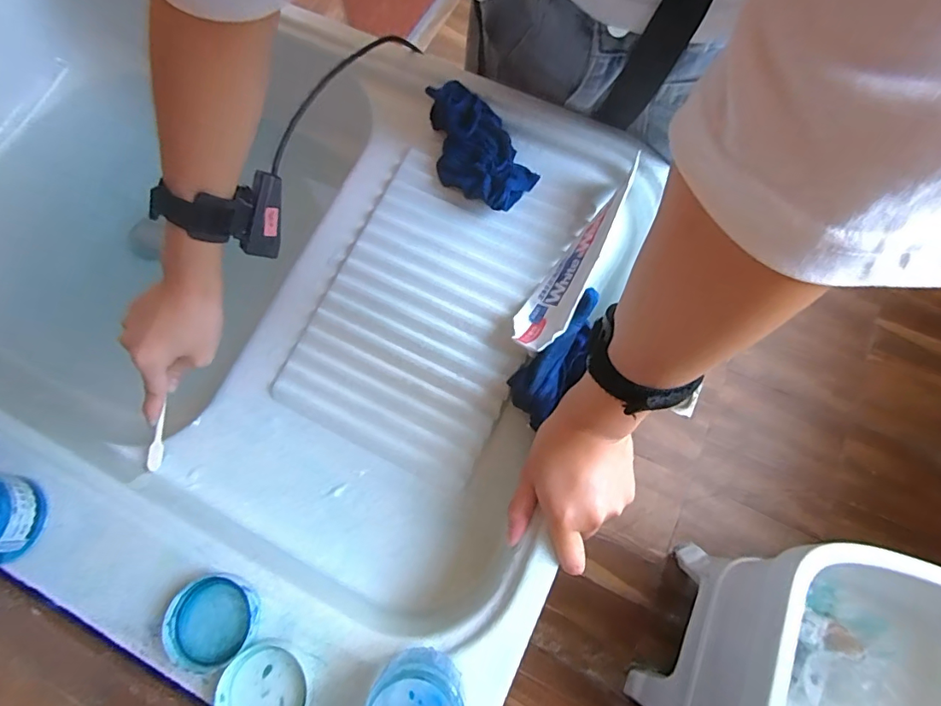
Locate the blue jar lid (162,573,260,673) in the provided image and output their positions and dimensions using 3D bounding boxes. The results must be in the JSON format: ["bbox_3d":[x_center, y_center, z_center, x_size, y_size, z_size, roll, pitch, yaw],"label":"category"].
[{"bbox_3d":[-0.171,0.176,0.314,0.055,0.011,0.054,7,72,4],"label":"blue jar lid"}]

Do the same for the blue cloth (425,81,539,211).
[{"bbox_3d":[0.008,-0.193,0.450,0.078,0.048,0.139,-32,73,-9],"label":"blue cloth"}]

